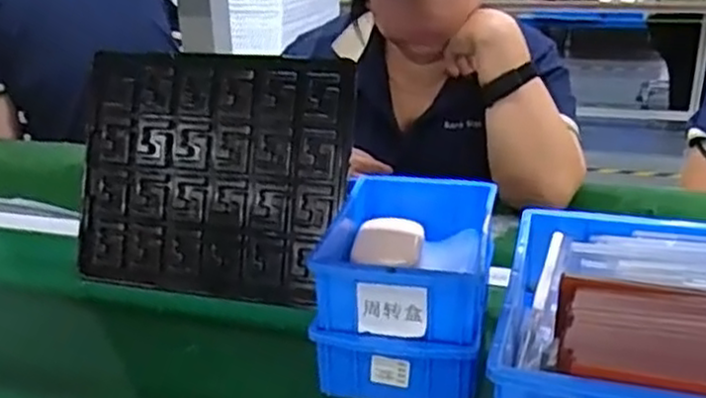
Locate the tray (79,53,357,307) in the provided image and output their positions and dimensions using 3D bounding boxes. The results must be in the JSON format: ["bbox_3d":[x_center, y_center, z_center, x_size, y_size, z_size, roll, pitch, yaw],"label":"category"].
[{"bbox_3d":[-0.148,-0.024,0.760,0.292,0.244,0.016,4,0,15],"label":"tray"}]

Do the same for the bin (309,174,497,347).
[{"bbox_3d":[0.049,0.044,0.630,0.133,0.062,0.189,4,22,14],"label":"bin"}]

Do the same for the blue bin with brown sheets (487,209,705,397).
[{"bbox_3d":[0.229,0.107,0.592,0.195,0.081,0.288,5,22,17],"label":"blue bin with brown sheets"}]

